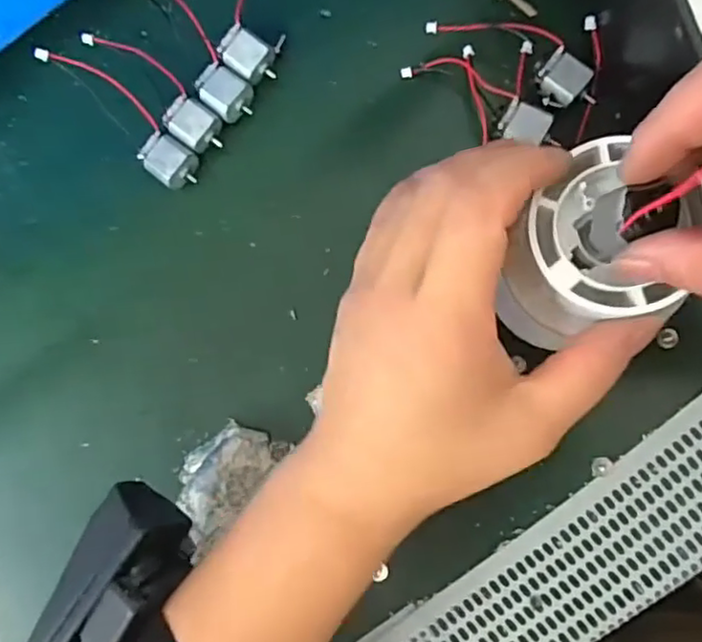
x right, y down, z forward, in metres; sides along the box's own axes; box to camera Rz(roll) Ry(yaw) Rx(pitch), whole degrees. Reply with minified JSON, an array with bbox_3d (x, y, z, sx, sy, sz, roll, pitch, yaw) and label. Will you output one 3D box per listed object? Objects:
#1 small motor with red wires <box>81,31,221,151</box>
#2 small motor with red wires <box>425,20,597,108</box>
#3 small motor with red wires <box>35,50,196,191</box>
[{"bbox_3d":[-0.090,-0.107,0.298,0.075,0.018,0.020,42,92,8],"label":"small motor with red wires"},{"bbox_3d":[0.070,-0.114,0.275,0.076,0.019,0.022,31,90,8],"label":"small motor with red wires"},{"bbox_3d":[-0.101,-0.092,0.286,0.020,0.011,0.080,-44,102,2],"label":"small motor with red wires"}]

